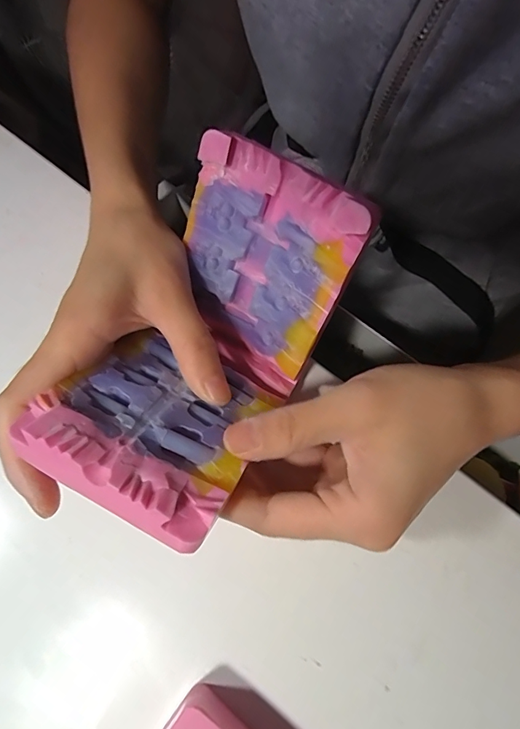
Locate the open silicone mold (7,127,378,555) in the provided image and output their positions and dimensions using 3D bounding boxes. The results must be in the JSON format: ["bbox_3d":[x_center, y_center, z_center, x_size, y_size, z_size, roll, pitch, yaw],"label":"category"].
[{"bbox_3d":[-0.022,-0.009,0.181,0.078,0.075,0.144,28,74,9],"label":"open silicone mold"}]

